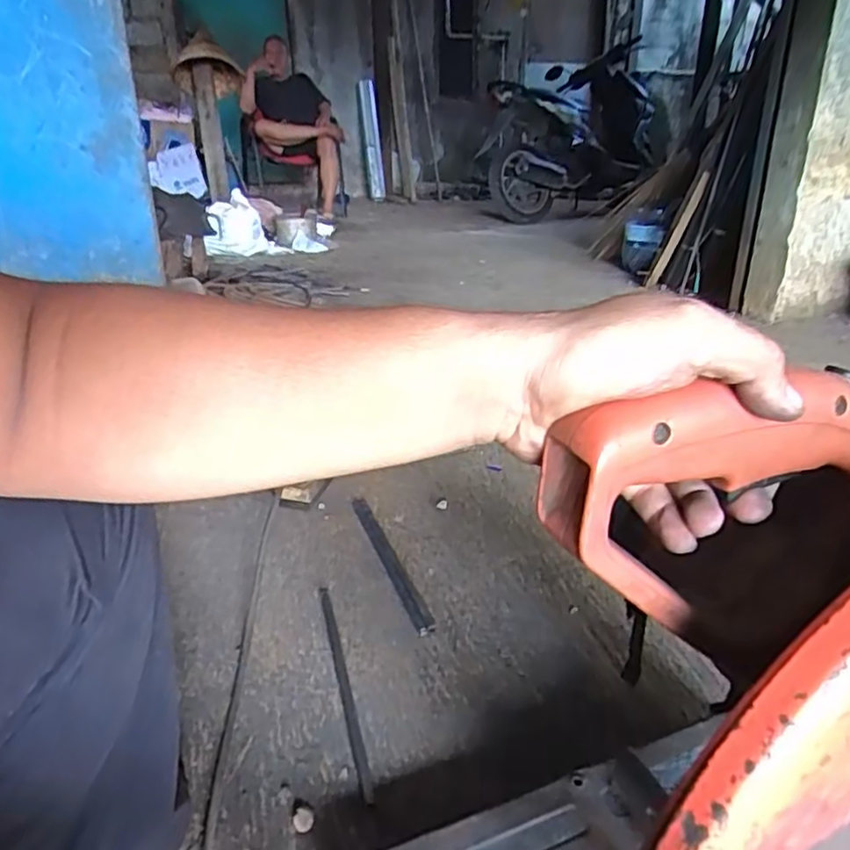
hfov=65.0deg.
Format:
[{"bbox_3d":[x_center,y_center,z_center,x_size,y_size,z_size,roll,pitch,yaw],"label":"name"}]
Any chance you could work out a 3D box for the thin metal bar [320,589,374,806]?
[{"bbox_3d":[-0.092,0.288,0.755,0.015,0.009,0.305,-8,28,-14],"label":"thin metal bar"}]

